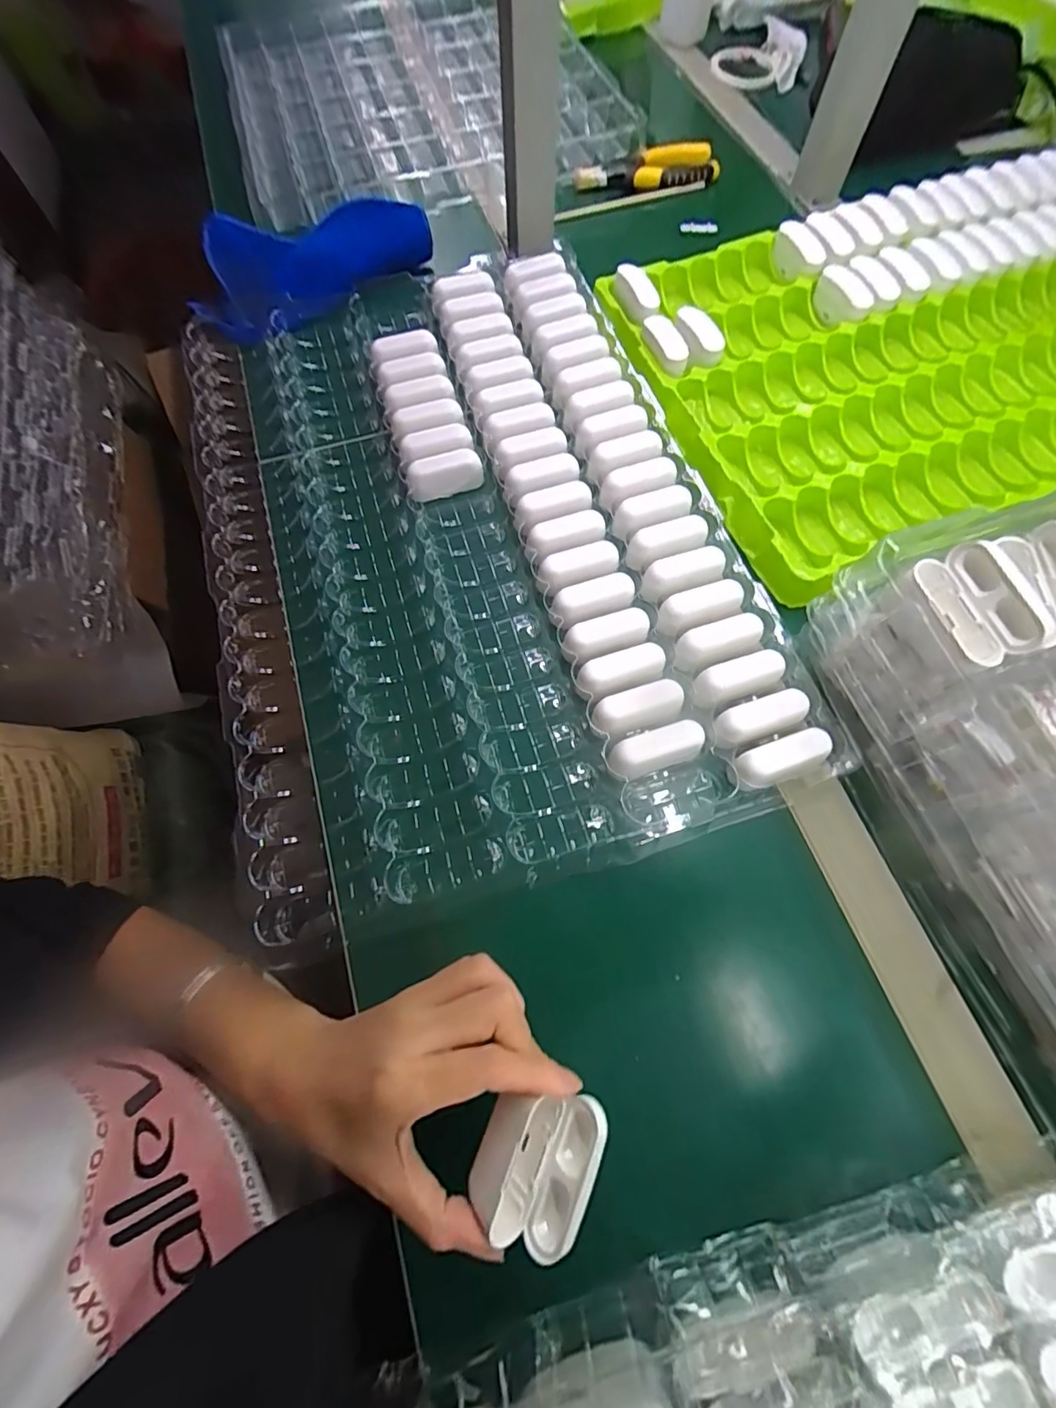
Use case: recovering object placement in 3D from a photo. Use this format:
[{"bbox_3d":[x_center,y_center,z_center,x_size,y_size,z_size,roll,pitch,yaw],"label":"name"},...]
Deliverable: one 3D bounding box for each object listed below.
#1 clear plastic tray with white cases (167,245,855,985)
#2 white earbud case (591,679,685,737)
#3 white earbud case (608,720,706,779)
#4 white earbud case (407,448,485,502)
[{"bbox_3d":[-0.060,-0.147,0.429,0.375,0.033,0.572,-19,69,-7],"label":"clear plastic tray with white cases"},{"bbox_3d":[0.075,0.007,0.363,0.064,0.024,0.028,-18,69,-6],"label":"white earbud case"},{"bbox_3d":[0.084,0.032,0.350,0.064,0.026,0.023,-17,69,-6],"label":"white earbud case"},{"bbox_3d":[-0.070,-0.194,0.443,0.062,0.021,0.026,-18,69,-6],"label":"white earbud case"}]

